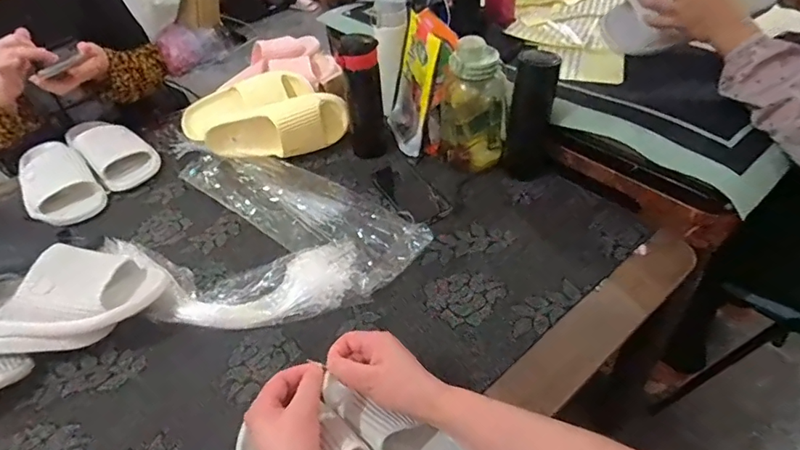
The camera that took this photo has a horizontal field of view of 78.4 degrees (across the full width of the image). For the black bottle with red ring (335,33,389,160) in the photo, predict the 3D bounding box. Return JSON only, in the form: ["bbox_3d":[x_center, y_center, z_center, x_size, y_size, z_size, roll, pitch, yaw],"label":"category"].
[{"bbox_3d":[-0.061,-0.217,0.847,0.066,0.199,0.064,-4,44,3],"label":"black bottle with red ring"}]

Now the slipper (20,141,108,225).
[{"bbox_3d":[-0.604,-0.080,0.862,0.113,0.061,0.221,-33,49,-25],"label":"slipper"}]

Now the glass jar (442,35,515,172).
[{"bbox_3d":[0.126,-0.201,0.808,0.107,0.195,0.107,3,45,10],"label":"glass jar"}]

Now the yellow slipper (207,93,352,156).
[{"bbox_3d":[-0.224,-0.174,0.894,0.262,0.086,0.080,-5,44,2],"label":"yellow slipper"}]

